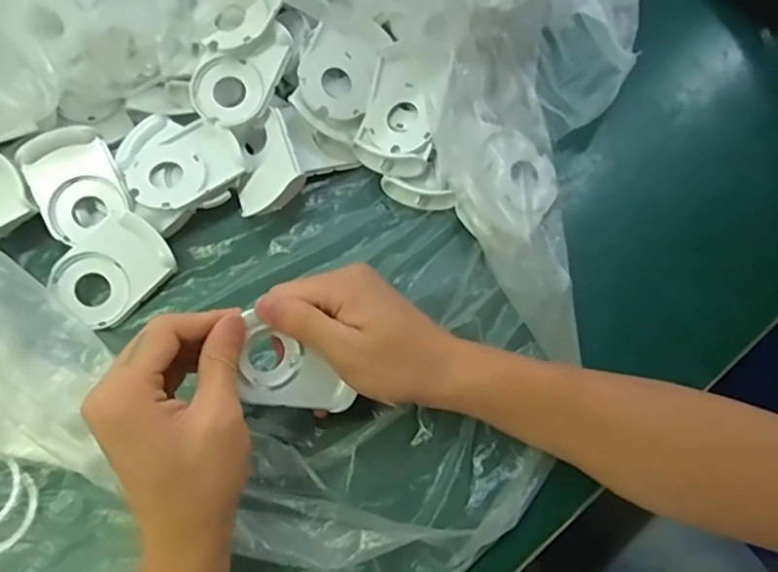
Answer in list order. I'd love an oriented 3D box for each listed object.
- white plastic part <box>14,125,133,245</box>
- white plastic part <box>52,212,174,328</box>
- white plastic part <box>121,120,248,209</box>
[{"bbox_3d":[-0.219,-0.072,0.401,0.058,0.030,0.067,-26,70,-9],"label":"white plastic part"},{"bbox_3d":[-0.188,-0.012,0.396,0.074,0.015,0.058,-40,96,-1],"label":"white plastic part"},{"bbox_3d":[-0.146,-0.085,0.408,0.080,0.012,0.058,-29,70,-10],"label":"white plastic part"}]

